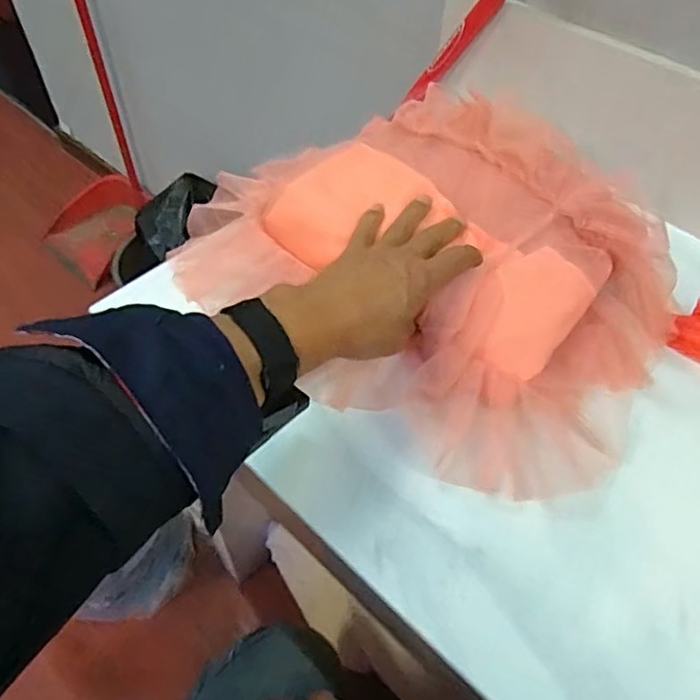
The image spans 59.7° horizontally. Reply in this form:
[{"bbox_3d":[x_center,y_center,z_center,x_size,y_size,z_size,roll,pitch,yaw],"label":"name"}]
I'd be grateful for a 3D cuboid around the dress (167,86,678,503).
[{"bbox_3d":[0.078,-0.088,0.535,0.397,0.100,0.299,34,59,22],"label":"dress"}]

